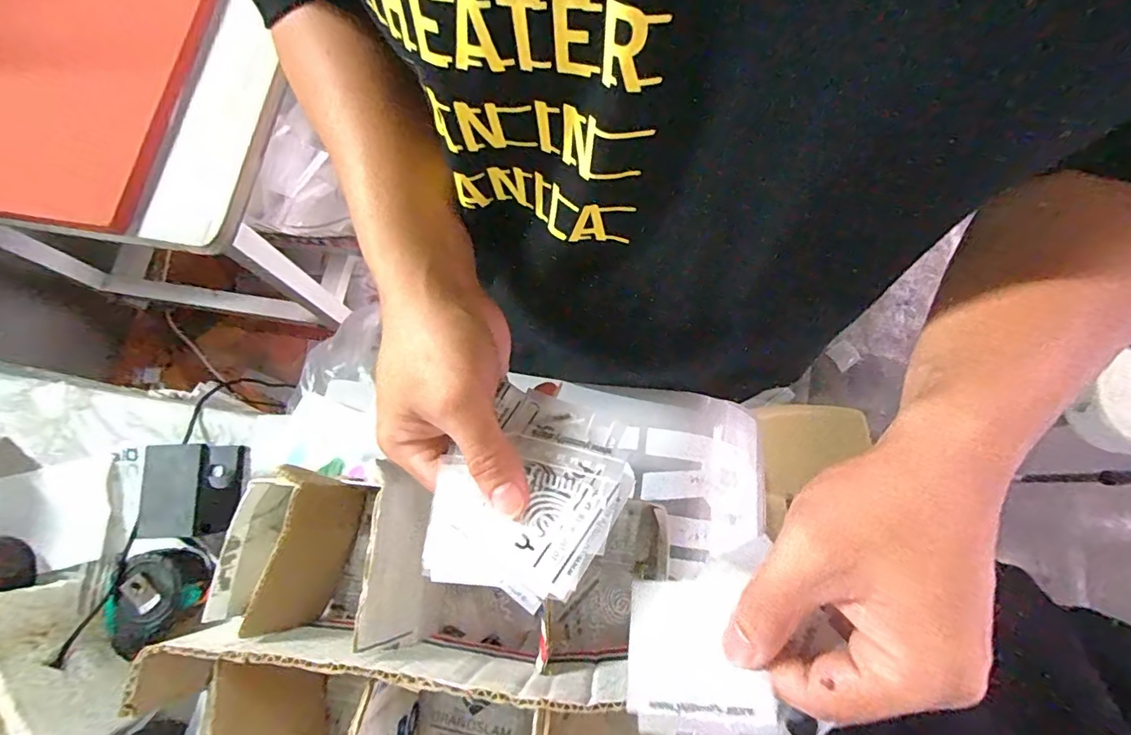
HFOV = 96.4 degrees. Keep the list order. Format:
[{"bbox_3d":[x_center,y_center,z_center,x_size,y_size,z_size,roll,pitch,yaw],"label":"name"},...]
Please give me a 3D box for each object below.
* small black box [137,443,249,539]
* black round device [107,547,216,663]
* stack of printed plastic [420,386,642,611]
[{"bbox_3d":[-0.344,0.110,0.470,0.059,0.059,0.080,-1,76,1],"label":"small black box"},{"bbox_3d":[-0.364,0.199,0.447,0.083,0.030,0.067,-40,79,-8],"label":"black round device"},{"bbox_3d":[-0.016,0.060,0.239,0.081,0.021,0.093,23,78,6],"label":"stack of printed plastic"}]

